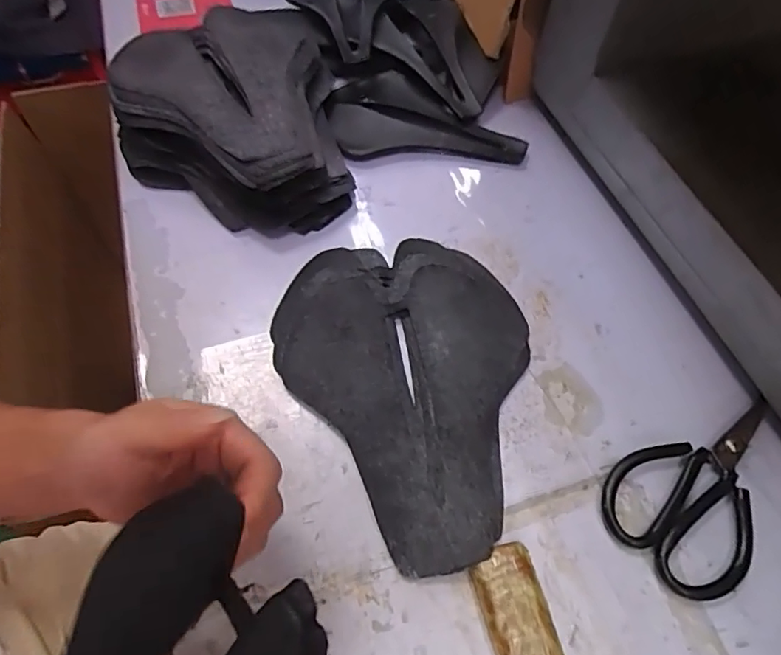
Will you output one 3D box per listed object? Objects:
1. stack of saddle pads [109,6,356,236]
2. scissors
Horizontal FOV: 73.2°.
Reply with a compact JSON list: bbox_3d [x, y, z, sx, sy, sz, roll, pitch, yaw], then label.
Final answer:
[{"bbox_3d":[-0.164,-0.232,0.533,0.212,0.065,0.309,-8,59,-8],"label":"stack of saddle pads"},{"bbox_3d":[0.230,0.110,0.384,0.158,0.015,0.096,-38,68,-23],"label":"scissors"}]

